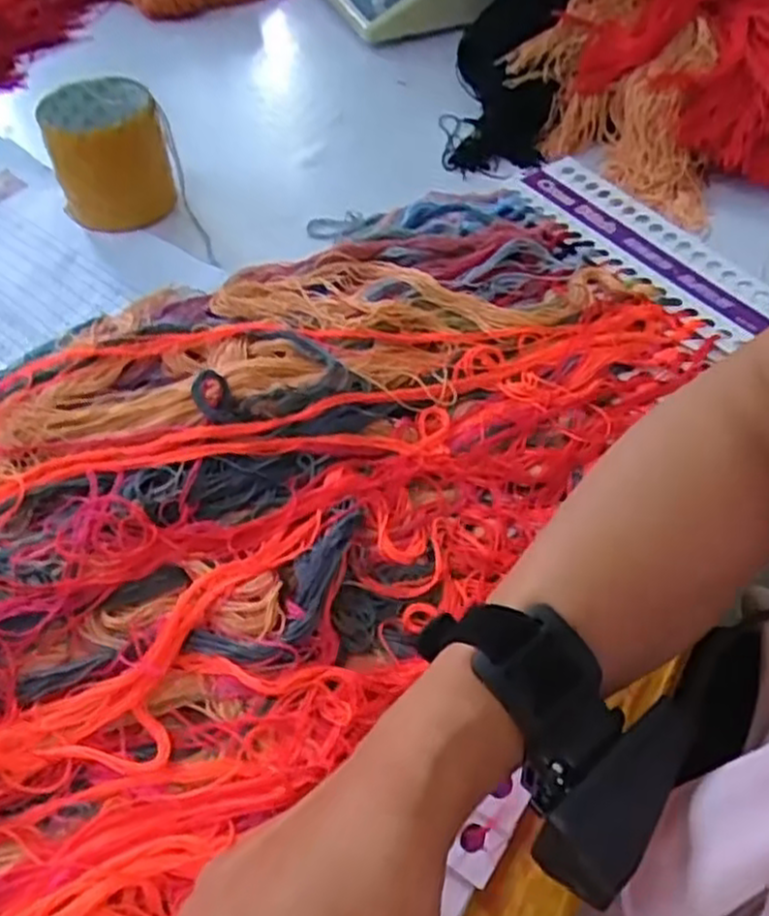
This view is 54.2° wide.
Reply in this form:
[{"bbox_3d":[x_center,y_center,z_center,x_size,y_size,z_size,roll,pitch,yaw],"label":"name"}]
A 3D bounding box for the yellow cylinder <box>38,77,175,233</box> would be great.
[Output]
[{"bbox_3d":[-0.211,-0.234,0.577,0.080,0.078,0.091,-18,55,-12],"label":"yellow cylinder"}]

